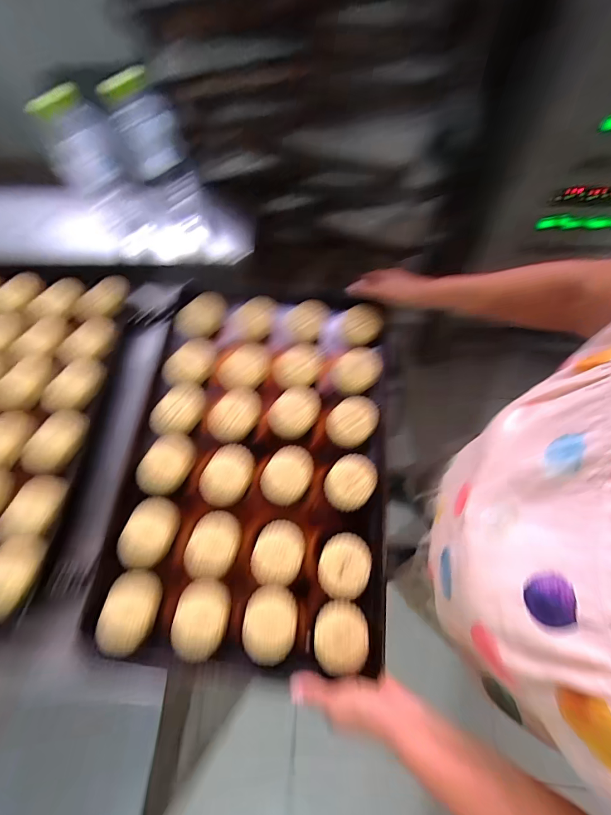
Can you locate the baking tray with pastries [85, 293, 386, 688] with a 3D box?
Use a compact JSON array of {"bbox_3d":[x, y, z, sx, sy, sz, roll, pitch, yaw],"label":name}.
[{"bbox_3d":[-0.074,0.063,0.554,0.387,0.034,0.575,3,68,3],"label":"baking tray with pastries"}]

